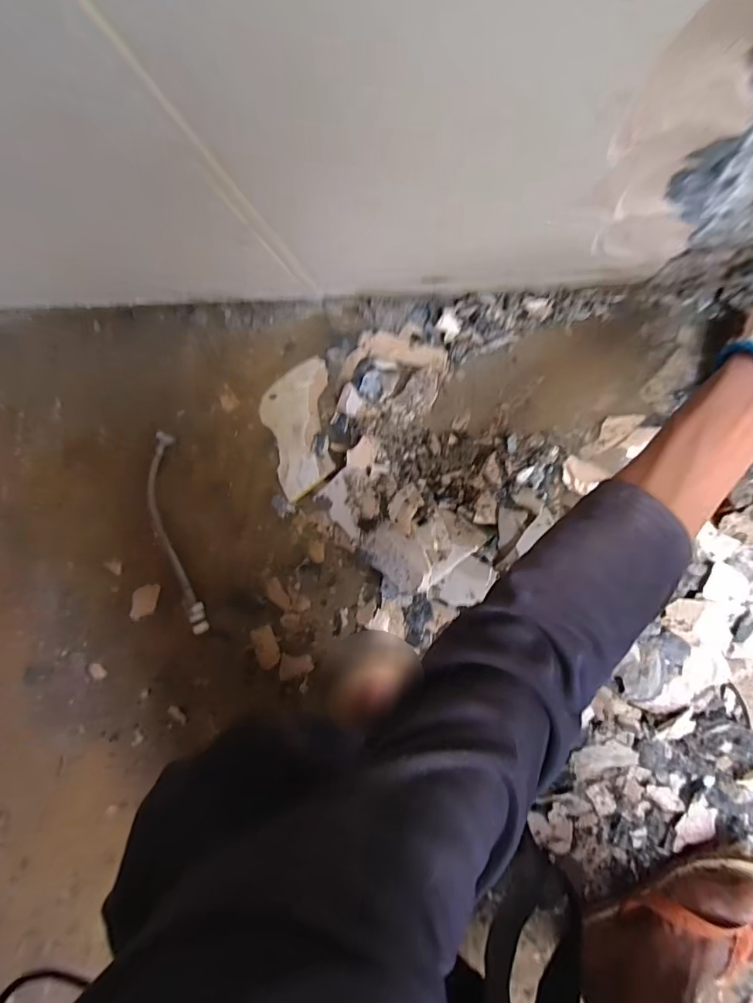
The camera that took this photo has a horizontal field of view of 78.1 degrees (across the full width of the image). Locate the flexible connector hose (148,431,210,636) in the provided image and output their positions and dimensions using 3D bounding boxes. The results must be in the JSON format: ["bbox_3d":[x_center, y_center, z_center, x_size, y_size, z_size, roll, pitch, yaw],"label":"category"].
[{"bbox_3d":[-0.248,0.041,0.560,0.048,0.015,0.243,-10,92,8],"label":"flexible connector hose"}]

